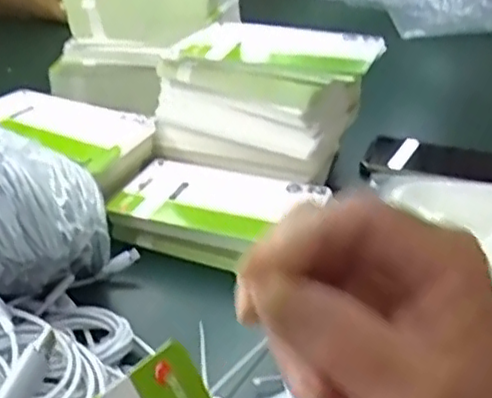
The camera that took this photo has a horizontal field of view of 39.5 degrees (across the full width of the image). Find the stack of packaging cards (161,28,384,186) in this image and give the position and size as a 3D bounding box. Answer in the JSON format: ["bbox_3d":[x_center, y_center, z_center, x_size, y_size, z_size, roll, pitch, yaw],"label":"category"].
[{"bbox_3d":[0.020,-0.105,0.688,0.196,0.105,0.127,15,33,23],"label":"stack of packaging cards"}]

